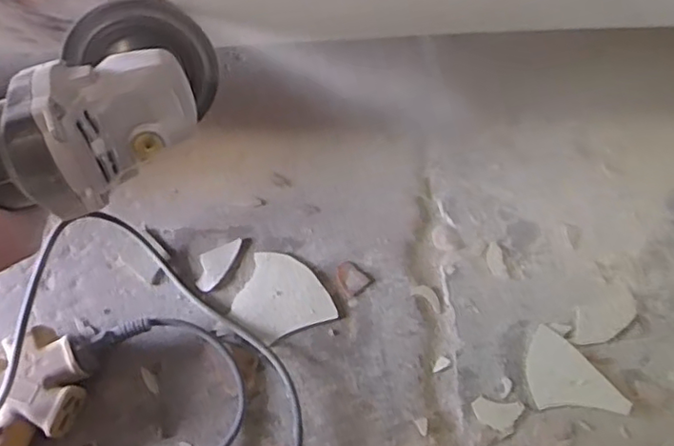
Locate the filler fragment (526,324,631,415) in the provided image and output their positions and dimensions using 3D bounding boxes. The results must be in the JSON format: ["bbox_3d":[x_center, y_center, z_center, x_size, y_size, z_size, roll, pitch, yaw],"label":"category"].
[{"bbox_3d":[0.207,0.127,0.535,0.079,0.004,0.068,2,66,3],"label":"filler fragment"}]

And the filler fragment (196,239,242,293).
[{"bbox_3d":[-0.117,0.038,0.590,0.029,0.004,0.058,23,69,12],"label":"filler fragment"}]

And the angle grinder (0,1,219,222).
[{"bbox_3d":[-0.204,-0.028,0.326,0.304,0.081,0.102,-26,68,-12],"label":"angle grinder"}]

